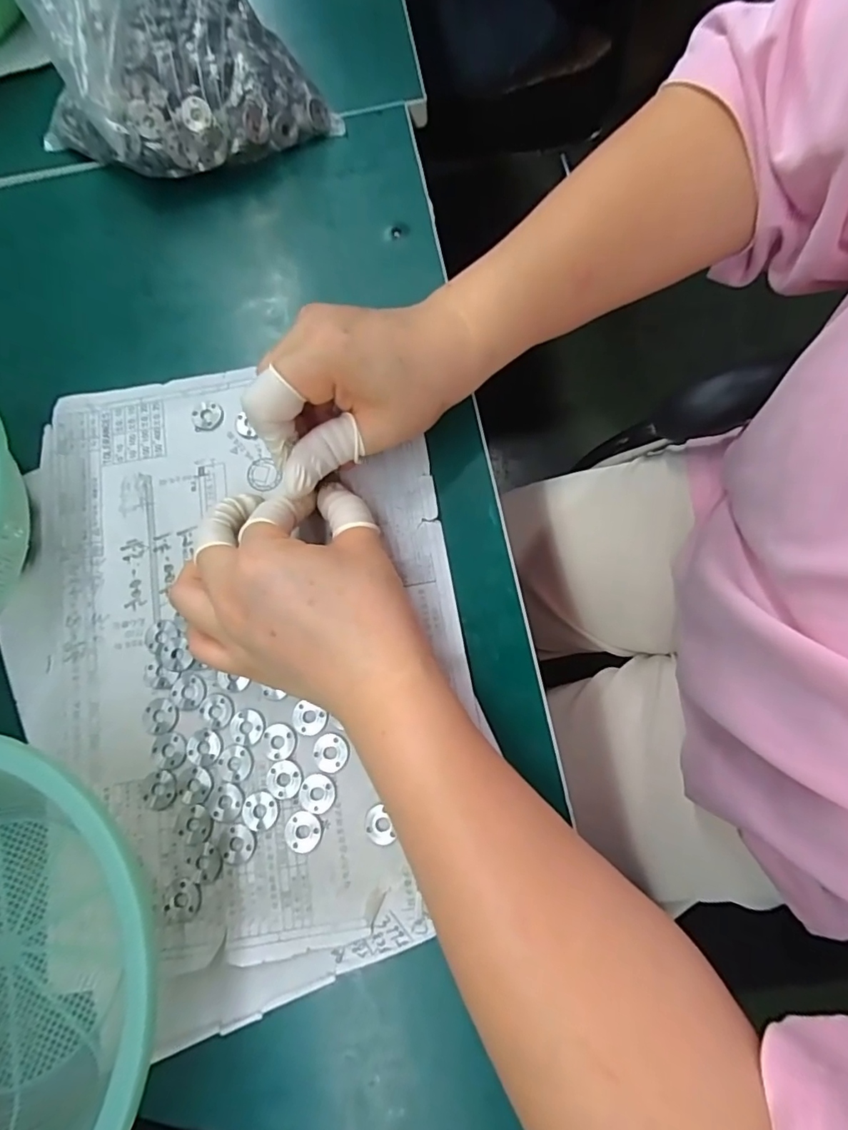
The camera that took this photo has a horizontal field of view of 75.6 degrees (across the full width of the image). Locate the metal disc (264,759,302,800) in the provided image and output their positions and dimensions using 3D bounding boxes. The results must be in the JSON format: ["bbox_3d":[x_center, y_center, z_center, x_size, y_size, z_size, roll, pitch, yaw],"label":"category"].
[{"bbox_3d":[-0.066,0.101,0.255,0.017,0.004,0.017,0,76,1],"label":"metal disc"}]

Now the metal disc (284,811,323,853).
[{"bbox_3d":[-0.056,0.122,0.250,0.016,0.004,0.017,0,76,1],"label":"metal disc"}]

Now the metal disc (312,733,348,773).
[{"bbox_3d":[-0.045,0.089,0.257,0.016,0.004,0.017,0,76,1],"label":"metal disc"}]

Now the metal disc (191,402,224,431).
[{"bbox_3d":[-0.120,-0.083,0.302,0.017,0.004,0.016,0,76,1],"label":"metal disc"}]

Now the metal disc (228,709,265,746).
[{"bbox_3d":[-0.085,0.078,0.262,0.017,0.004,0.017,0,76,1],"label":"metal disc"}]

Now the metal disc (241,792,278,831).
[{"bbox_3d":[-0.076,0.114,0.253,0.017,0.004,0.016,0,76,1],"label":"metal disc"}]

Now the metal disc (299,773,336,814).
[{"bbox_3d":[-0.050,0.106,0.253,0.016,0.004,0.017,0,76,1],"label":"metal disc"}]

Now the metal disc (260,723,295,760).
[{"bbox_3d":[-0.070,0.084,0.260,0.016,0.004,0.016,0,76,1],"label":"metal disc"}]

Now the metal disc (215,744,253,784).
[{"bbox_3d":[-0.090,0.094,0.258,0.017,0.004,0.017,0,76,1],"label":"metal disc"}]

